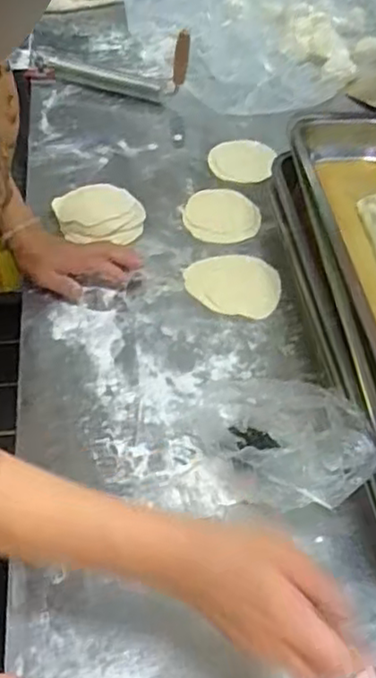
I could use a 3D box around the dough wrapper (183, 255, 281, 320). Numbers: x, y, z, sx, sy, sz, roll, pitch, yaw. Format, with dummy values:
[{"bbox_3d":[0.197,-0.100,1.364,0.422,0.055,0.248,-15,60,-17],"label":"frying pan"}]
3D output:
[{"bbox_3d":[0.057,-0.072,0.880,0.120,0.005,0.108,8,50,4],"label":"dough wrapper"}]

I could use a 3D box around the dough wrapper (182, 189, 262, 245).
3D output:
[{"bbox_3d":[0.047,-0.177,0.965,0.106,0.008,0.109,2,47,-2],"label":"dough wrapper"}]

